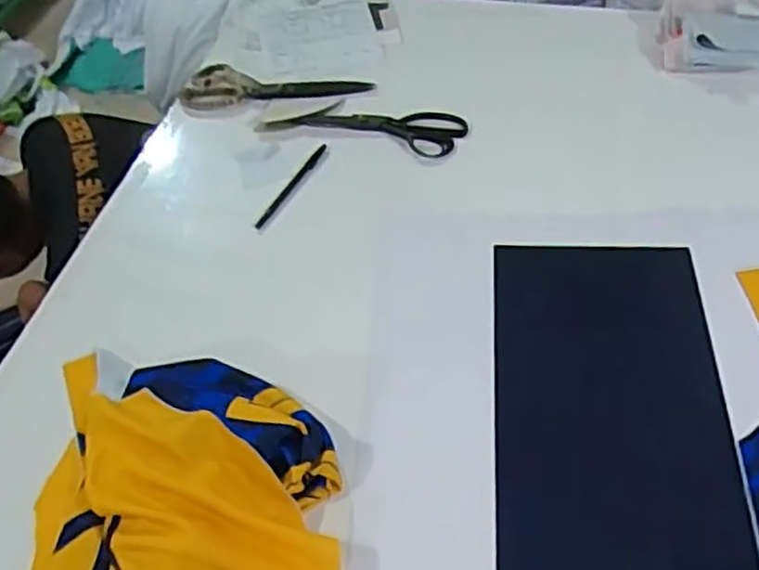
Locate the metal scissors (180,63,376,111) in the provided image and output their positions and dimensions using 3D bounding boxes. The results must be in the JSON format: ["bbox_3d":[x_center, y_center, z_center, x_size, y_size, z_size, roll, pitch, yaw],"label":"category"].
[{"bbox_3d":[-0.136,-0.265,0.973,0.247,0.016,0.071,-1,51,4],"label":"metal scissors"}]

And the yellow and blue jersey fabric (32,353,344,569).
[{"bbox_3d":[-0.163,0.178,0.597,0.254,0.042,0.287,-1,51,4],"label":"yellow and blue jersey fabric"}]

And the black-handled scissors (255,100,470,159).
[{"bbox_3d":[-0.022,-0.200,0.912,0.255,0.010,0.073,11,53,13],"label":"black-handled scissors"}]

